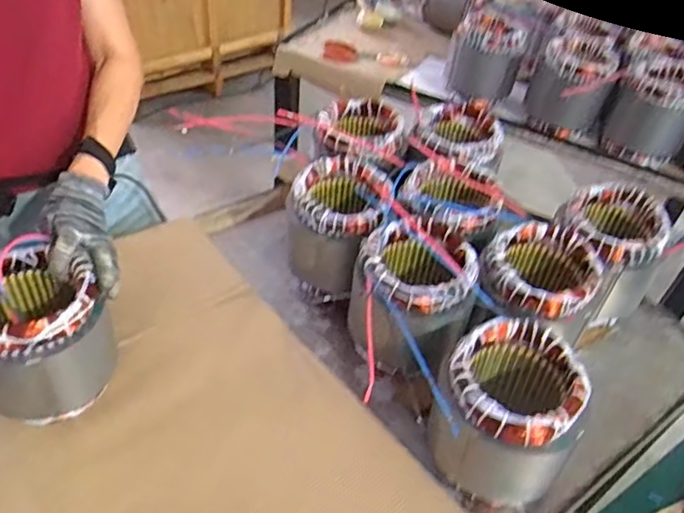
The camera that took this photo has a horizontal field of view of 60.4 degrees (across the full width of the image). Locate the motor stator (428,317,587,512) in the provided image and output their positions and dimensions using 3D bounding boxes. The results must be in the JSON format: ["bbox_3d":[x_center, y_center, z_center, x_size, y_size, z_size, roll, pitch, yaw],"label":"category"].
[{"bbox_3d":[0.178,0.171,0.649,0.146,0.154,0.140,17,44,11],"label":"motor stator"}]

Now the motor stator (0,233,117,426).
[{"bbox_3d":[-0.342,0.090,0.667,0.137,0.160,0.135,-20,50,-26],"label":"motor stator"}]

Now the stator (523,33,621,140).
[{"bbox_3d":[0.474,-0.350,1.227,0.153,0.160,0.164,21,45,14],"label":"stator"}]

